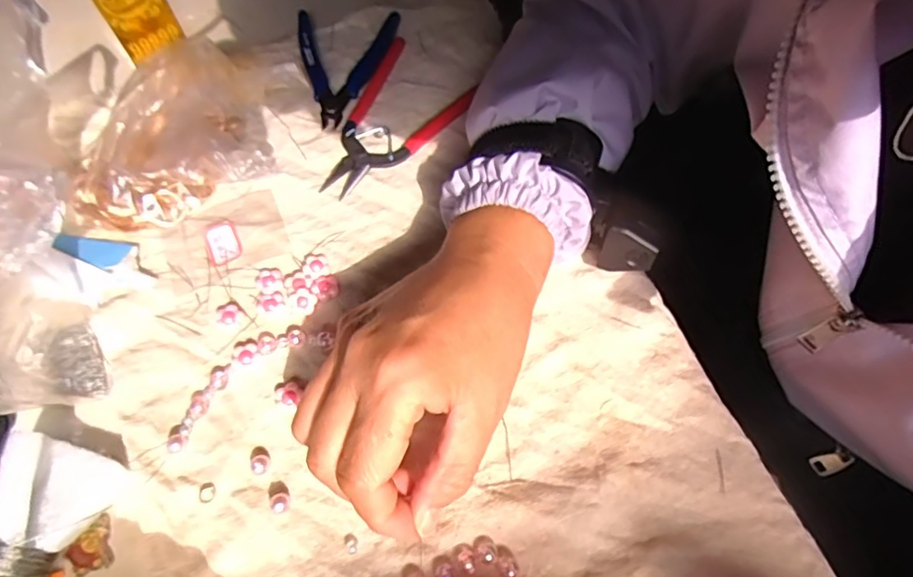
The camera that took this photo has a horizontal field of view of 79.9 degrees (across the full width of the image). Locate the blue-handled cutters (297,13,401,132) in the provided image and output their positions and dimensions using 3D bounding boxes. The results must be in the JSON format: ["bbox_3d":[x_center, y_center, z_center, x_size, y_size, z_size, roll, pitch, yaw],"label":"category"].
[{"bbox_3d":[-0.084,-0.165,0.399,0.074,0.012,0.115,0,62,1],"label":"blue-handled cutters"}]

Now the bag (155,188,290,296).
[{"bbox_3d":[-0.143,-0.032,0.333,0.069,0.006,0.056,-22,64,-11],"label":"bag"}]

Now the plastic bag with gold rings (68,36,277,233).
[{"bbox_3d":[-0.179,-0.089,0.336,0.132,0.051,0.083,-27,65,-13],"label":"plastic bag with gold rings"}]

